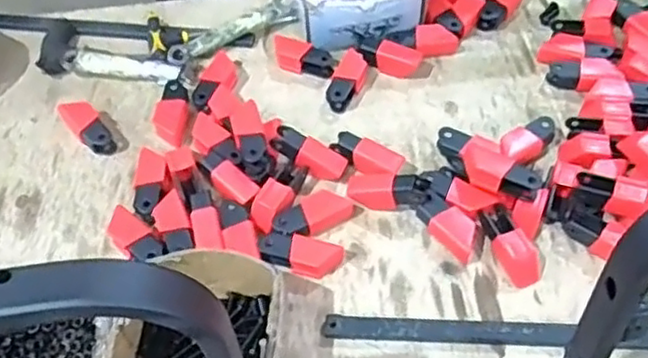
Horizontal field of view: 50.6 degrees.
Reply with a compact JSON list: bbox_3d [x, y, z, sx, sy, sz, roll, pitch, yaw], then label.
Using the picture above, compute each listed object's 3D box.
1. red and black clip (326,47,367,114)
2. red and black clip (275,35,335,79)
[{"bbox_3d":[0.031,-0.124,0.846,0.038,0.021,0.089,12,57,10],"label":"red and black clip"},{"bbox_3d":[-0.026,-0.155,0.868,0.080,0.023,0.036,12,57,10],"label":"red and black clip"}]

